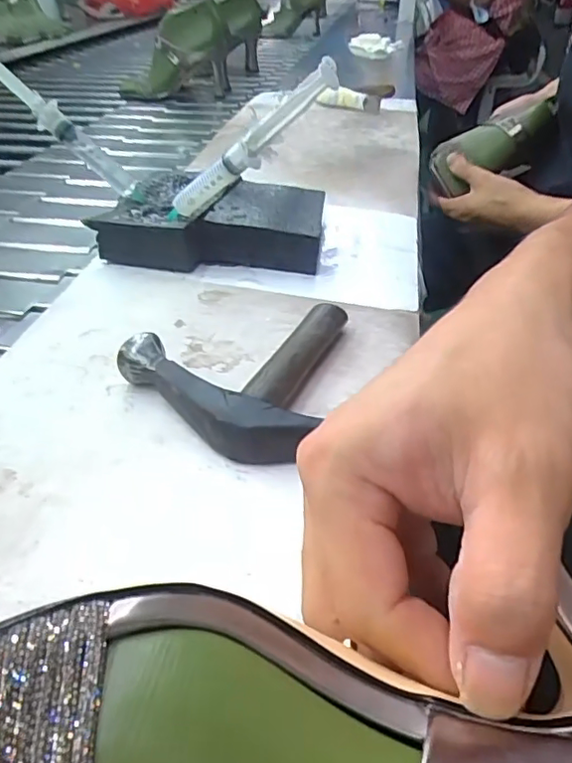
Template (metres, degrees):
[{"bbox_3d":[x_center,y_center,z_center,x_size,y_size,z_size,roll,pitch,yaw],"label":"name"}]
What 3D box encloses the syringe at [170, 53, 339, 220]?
[{"bbox_3d":[-0.027,-0.147,0.372,0.169,0.018,0.020,-24,18,42],"label":"syringe"}]

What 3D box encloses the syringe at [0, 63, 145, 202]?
[{"bbox_3d":[-0.175,-0.197,0.435,0.166,0.022,0.016,42,40,-11],"label":"syringe"}]

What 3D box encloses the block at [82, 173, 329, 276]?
[{"bbox_3d":[-0.054,-0.131,0.463,0.167,0.037,0.125,5,38,5],"label":"block"}]

